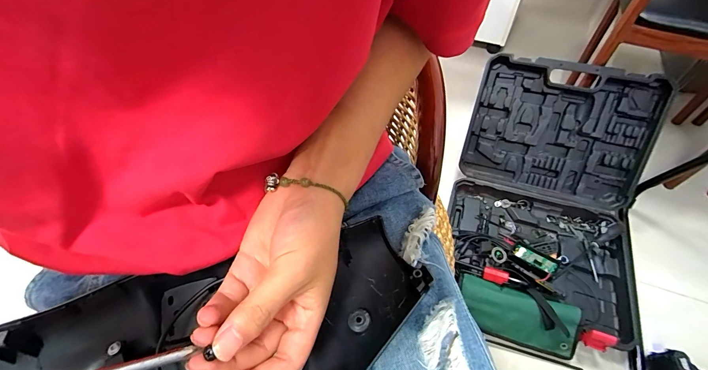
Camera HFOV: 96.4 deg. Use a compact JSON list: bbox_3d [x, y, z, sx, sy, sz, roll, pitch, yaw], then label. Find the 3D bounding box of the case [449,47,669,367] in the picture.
[{"bbox_3d":[0.466,0.024,0.746,0.410,0.251,0.635,13,56,13],"label":"case"}]

